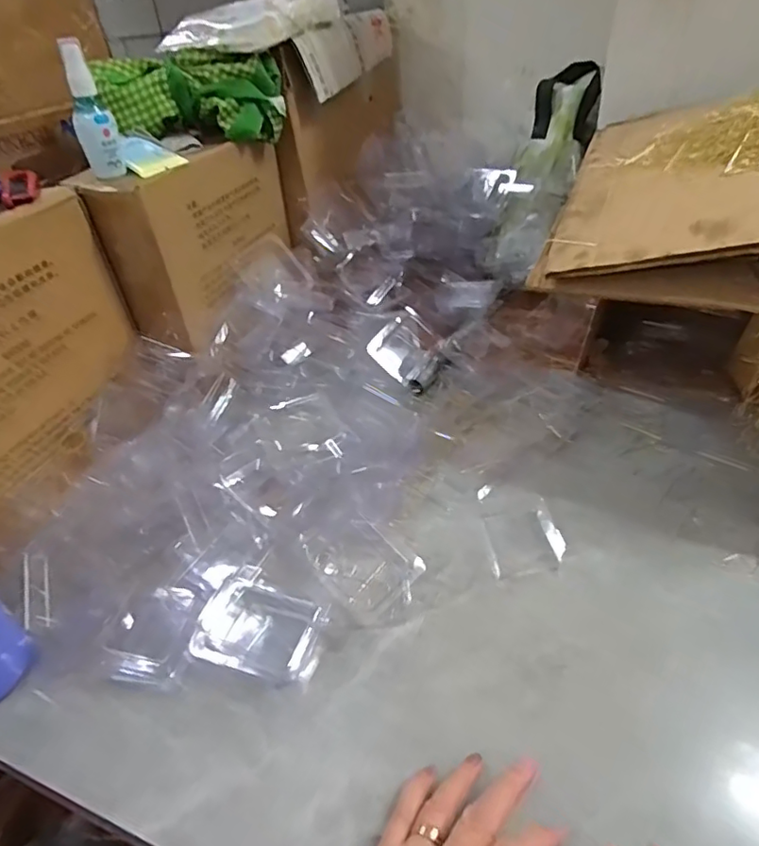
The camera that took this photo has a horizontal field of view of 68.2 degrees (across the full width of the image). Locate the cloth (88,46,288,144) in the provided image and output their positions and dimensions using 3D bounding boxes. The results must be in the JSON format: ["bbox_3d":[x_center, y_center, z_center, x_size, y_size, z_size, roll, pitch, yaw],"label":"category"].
[{"bbox_3d":[-0.224,-0.390,0.677,0.208,0.088,0.083,-4,38,3],"label":"cloth"}]

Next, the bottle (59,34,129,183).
[{"bbox_3d":[-0.288,-0.309,0.560,0.038,0.115,0.037,-20,40,-17],"label":"bottle"}]

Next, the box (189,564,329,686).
[{"bbox_3d":[-0.092,0.161,0.450,0.097,0.023,0.076,7,40,16],"label":"box"}]

